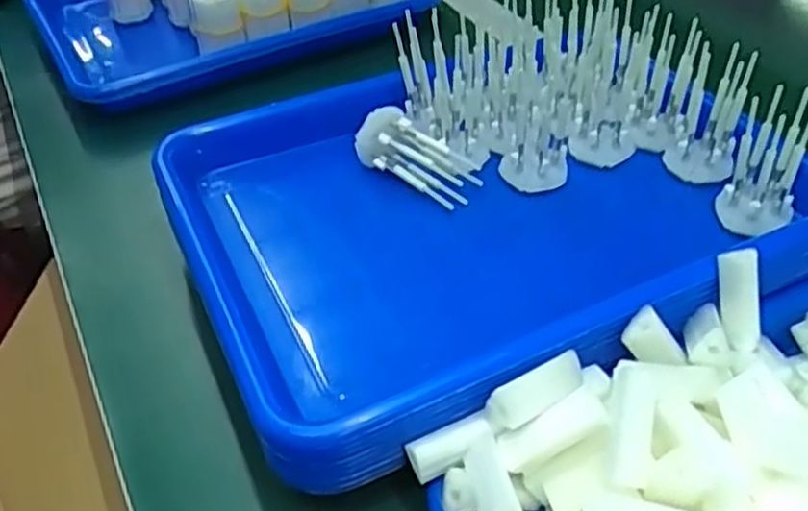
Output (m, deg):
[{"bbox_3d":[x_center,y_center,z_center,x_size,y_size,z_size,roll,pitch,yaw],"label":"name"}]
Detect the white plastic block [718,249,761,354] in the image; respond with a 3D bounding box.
[{"bbox_3d":[0.159,0.021,0.366,0.017,0.048,0.006,-6,5,-3],"label":"white plastic block"}]

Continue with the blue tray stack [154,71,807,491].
[{"bbox_3d":[0.042,-0.022,0.443,0.317,0.065,0.253,-19,45,-17],"label":"blue tray stack"}]

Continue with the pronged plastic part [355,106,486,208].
[{"bbox_3d":[0.009,-0.058,0.459,0.074,0.028,0.035,32,50,8],"label":"pronged plastic part"}]

